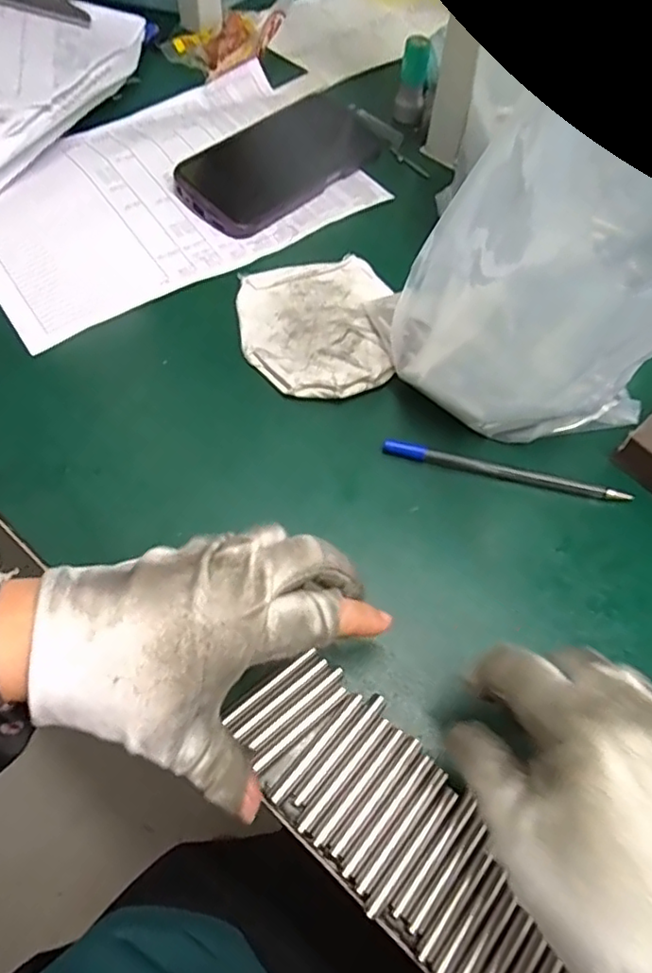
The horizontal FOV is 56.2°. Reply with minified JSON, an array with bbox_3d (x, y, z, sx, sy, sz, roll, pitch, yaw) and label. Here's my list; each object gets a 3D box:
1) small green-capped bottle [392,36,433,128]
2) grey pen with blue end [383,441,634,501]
[{"bbox_3d":[0.073,-0.339,0.511,0.024,0.058,0.021,14,60,5],"label":"small green-capped bottle"},{"bbox_3d":[0.103,-0.011,0.353,0.138,0.009,0.011,12,60,4],"label":"grey pen with blue end"}]

